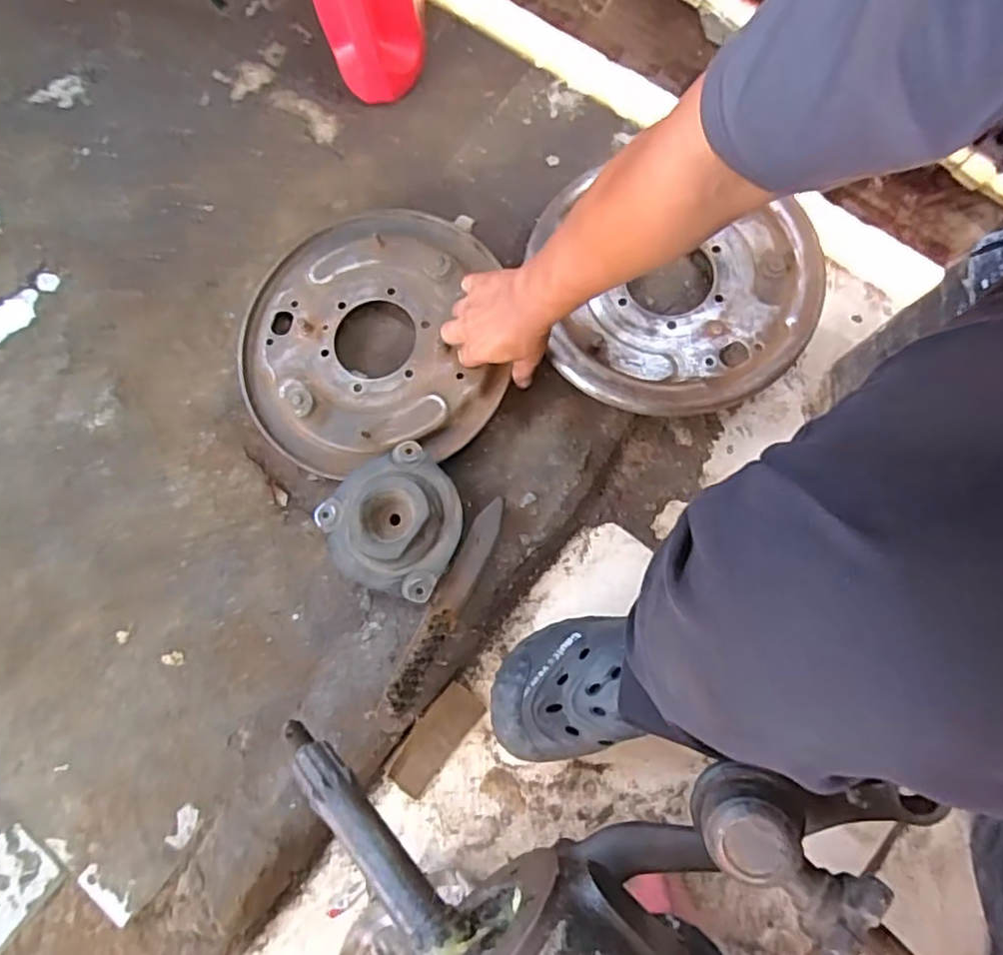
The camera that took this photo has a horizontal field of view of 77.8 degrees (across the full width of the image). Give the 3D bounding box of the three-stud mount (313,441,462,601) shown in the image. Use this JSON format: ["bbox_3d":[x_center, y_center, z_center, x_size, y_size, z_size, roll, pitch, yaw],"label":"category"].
[{"bbox_3d":[-0.104,0.050,0.631,0.134,0.059,0.142,-1,76,3],"label":"three-stud mount"}]

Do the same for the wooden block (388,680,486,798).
[{"bbox_3d":[-0.065,0.254,0.606,0.043,0.005,0.106,39,79,8],"label":"wooden block"}]

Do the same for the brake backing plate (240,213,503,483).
[{"bbox_3d":[-0.139,-0.151,0.669,0.283,0.051,0.280,-4,77,-2],"label":"brake backing plate"}]

